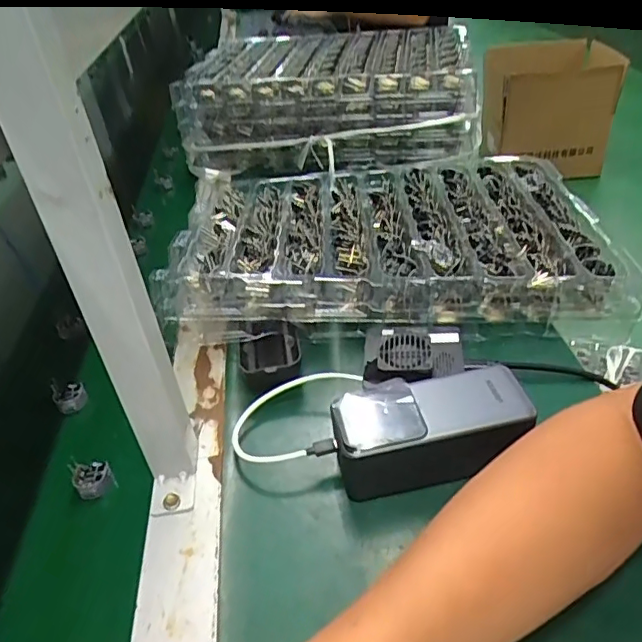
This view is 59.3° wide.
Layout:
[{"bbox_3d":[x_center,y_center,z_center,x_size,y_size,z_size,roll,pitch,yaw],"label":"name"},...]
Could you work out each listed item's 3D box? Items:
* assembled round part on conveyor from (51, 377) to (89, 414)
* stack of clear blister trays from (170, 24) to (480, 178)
[{"bbox_3d":[-0.219,0.064,0.492,0.026,0.017,0.031,-27,42,-23],"label":"assembled round part on conveyor"},{"bbox_3d":[0.012,-0.324,0.832,0.399,0.131,0.236,1,39,10],"label":"stack of clear blister trays"}]

